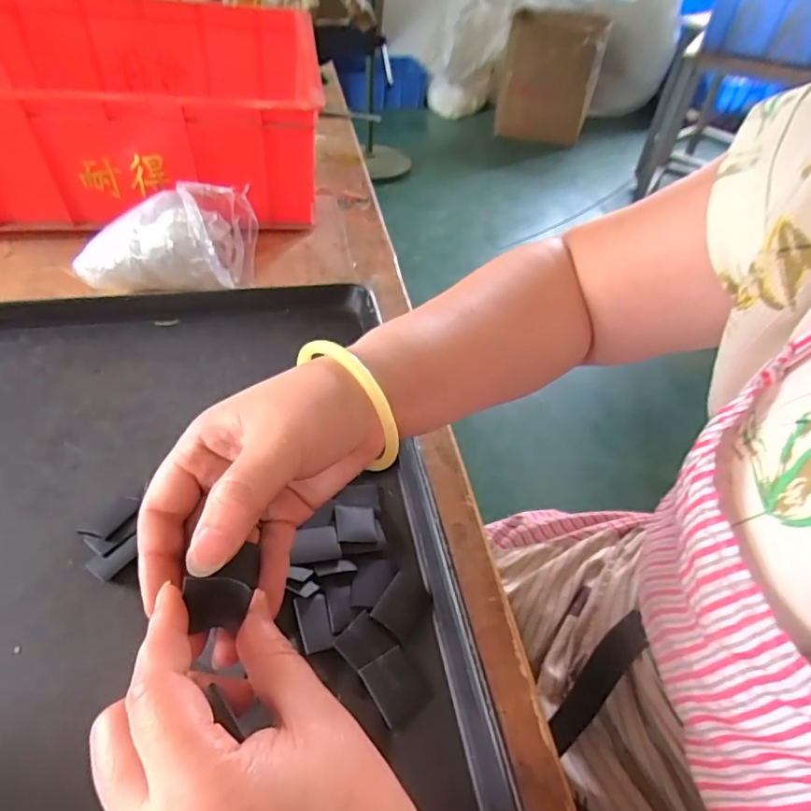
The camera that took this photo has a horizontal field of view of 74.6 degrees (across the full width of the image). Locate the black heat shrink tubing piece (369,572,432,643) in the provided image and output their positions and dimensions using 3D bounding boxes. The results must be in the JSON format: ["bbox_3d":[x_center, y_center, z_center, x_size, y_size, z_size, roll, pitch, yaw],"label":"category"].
[{"bbox_3d":[-0.002,0.117,0.310,0.027,0.004,0.033,44,49,-1],"label":"black heat shrink tubing piece"}]

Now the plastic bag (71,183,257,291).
[{"bbox_3d":[-0.219,-0.145,0.481,0.160,0.100,0.060,0,46,-4],"label":"plastic bag"}]

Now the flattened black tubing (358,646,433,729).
[{"bbox_3d":[-0.005,0.147,0.282,0.028,0.004,0.032,-24,52,-25],"label":"flattened black tubing"}]

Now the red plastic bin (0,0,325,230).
[{"bbox_3d":[-0.308,-0.340,0.619,0.380,0.166,0.301,-5,46,-9],"label":"red plastic bin"}]

